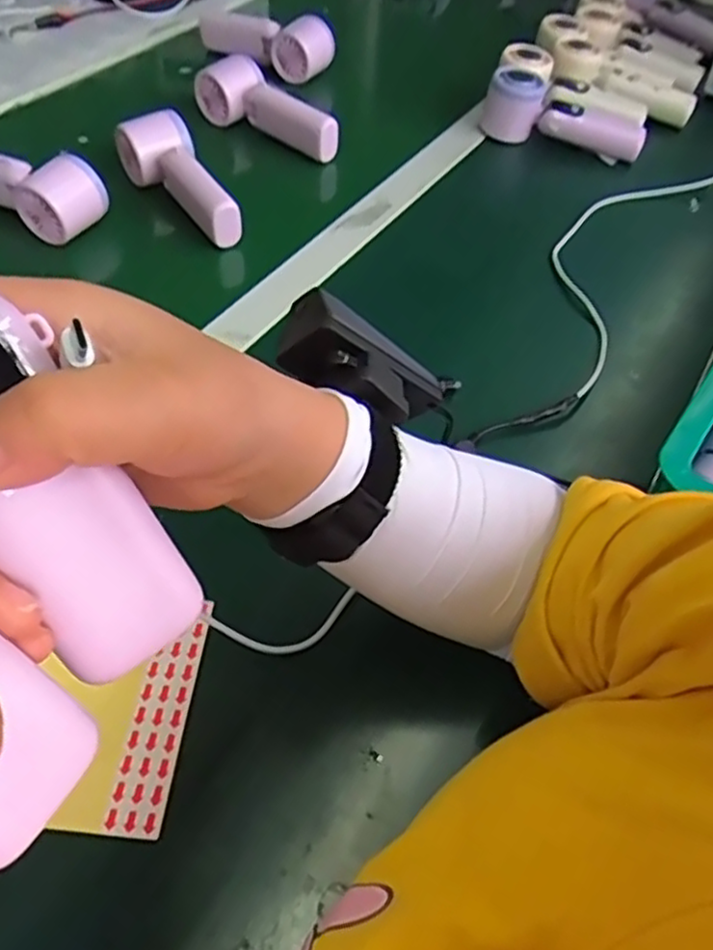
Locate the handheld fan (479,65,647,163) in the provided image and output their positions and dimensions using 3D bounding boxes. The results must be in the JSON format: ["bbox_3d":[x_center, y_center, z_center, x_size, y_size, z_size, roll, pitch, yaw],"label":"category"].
[{"bbox_3d":[0.223,-0.379,0.754,0.171,0.071,0.050,20,53,12],"label":"handheld fan"}]

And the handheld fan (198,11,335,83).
[{"bbox_3d":[-0.107,-0.524,0.843,0.180,0.056,0.058,32,56,20],"label":"handheld fan"}]

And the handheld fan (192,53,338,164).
[{"bbox_3d":[-0.095,-0.378,0.724,0.051,0.055,0.179,-36,62,-28],"label":"handheld fan"}]

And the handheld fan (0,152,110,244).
[{"bbox_3d":[-0.284,-0.247,0.610,0.135,0.053,0.051,21,53,13],"label":"handheld fan"}]

